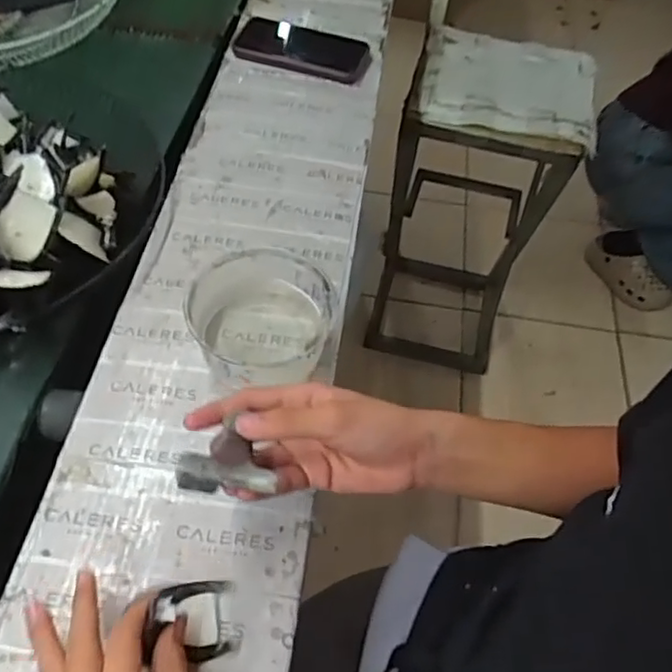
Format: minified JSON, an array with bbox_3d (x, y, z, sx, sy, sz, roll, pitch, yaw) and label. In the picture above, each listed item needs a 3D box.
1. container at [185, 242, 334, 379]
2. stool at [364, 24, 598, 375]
[{"bbox_3d":[-0.062,-0.007,0.535,0.110,0.063,0.116,2,54,-3],"label":"container"},{"bbox_3d":[0.271,-0.251,1.394,0.314,0.662,0.308,12,54,4],"label":"stool"}]

